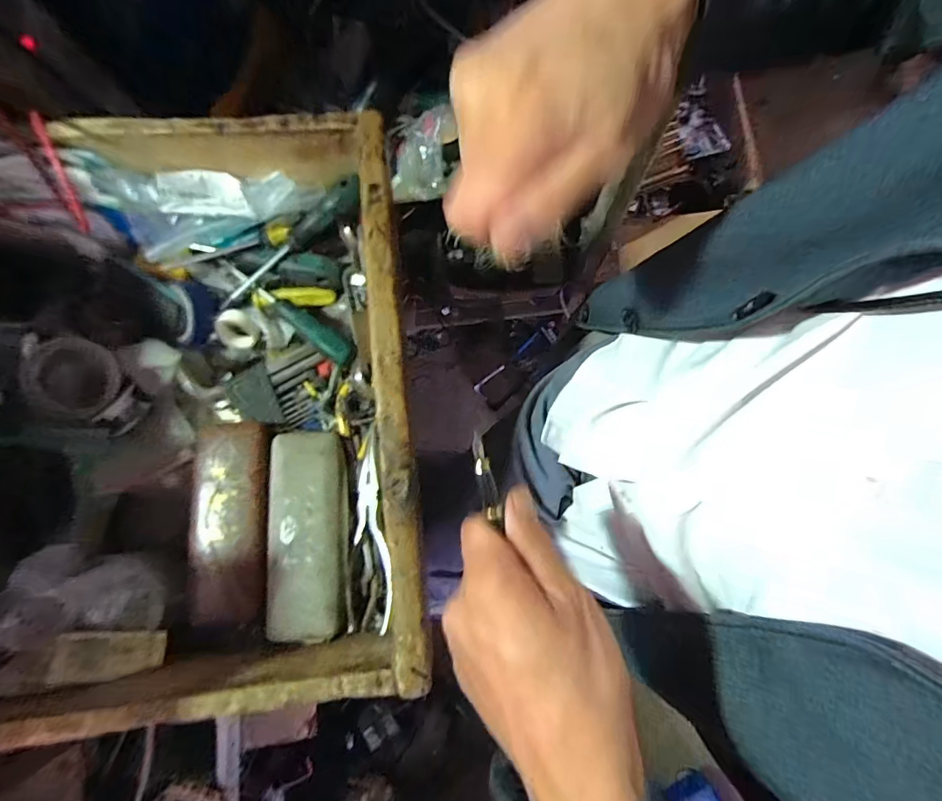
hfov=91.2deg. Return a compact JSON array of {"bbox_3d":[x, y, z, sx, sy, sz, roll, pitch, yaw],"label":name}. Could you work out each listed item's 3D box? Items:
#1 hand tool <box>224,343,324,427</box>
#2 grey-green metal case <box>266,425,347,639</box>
[{"bbox_3d":[-0.161,-0.012,0.400,0.077,0.012,0.060,-42,98,-19],"label":"hand tool"},{"bbox_3d":[-0.124,0.098,0.350,0.053,0.031,0.149,-6,80,0],"label":"grey-green metal case"}]

